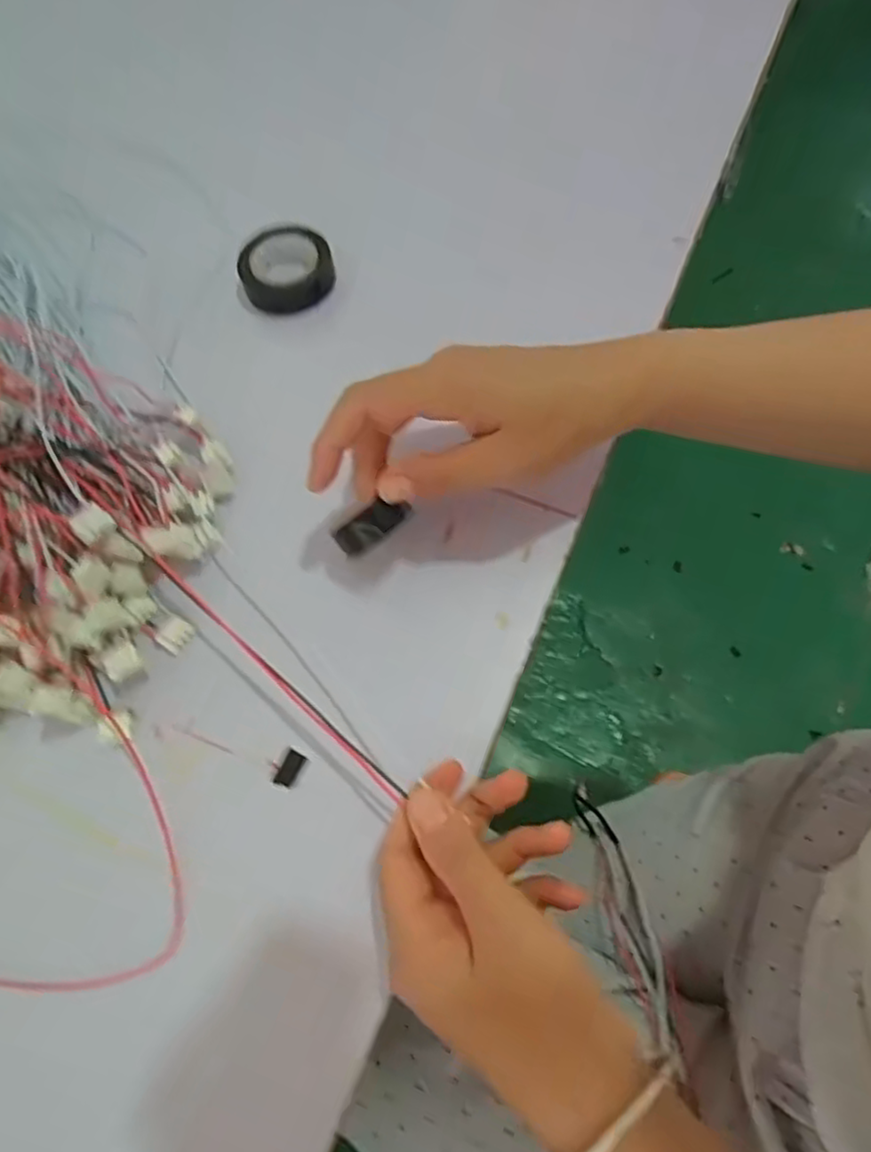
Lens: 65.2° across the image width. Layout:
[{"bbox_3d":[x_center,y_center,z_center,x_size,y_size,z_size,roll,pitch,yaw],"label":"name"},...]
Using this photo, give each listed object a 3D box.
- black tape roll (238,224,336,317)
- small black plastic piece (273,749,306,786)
[{"bbox_3d":[-0.097,-0.201,0.443,0.059,0.018,0.063,0,68,1],"label":"black tape roll"},{"bbox_3d":[-0.070,0.092,0.327,0.009,0.004,0.016,25,70,11],"label":"small black plastic piece"}]

